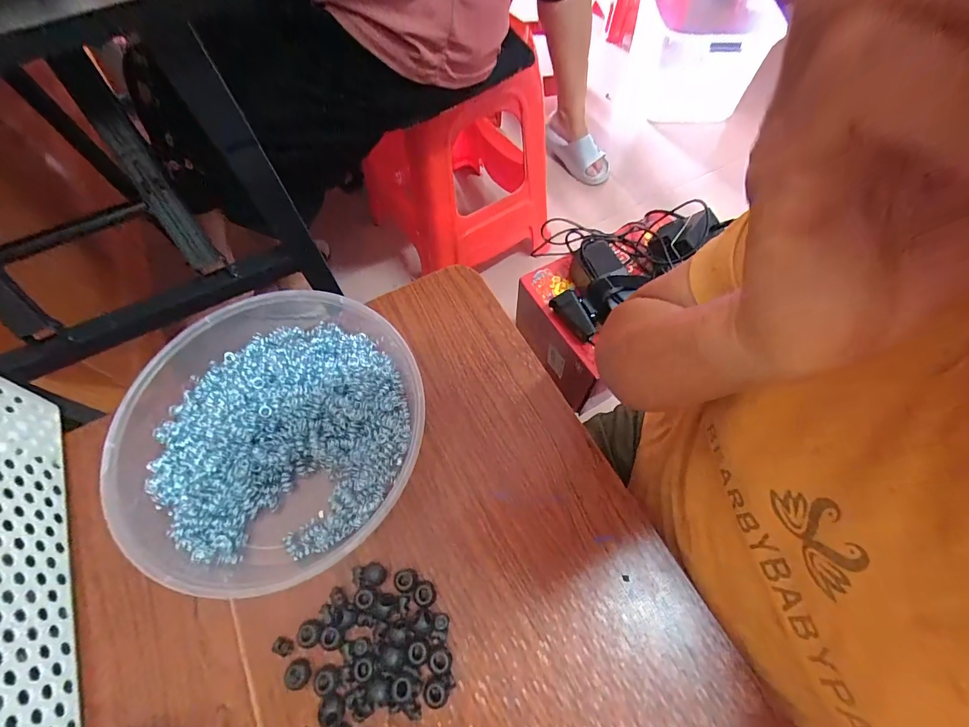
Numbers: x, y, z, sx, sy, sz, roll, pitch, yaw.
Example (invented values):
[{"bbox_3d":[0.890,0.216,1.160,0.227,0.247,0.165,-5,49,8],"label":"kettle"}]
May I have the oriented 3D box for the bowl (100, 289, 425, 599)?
[{"bbox_3d":[-0.159,0.048,0.317,0.217,0.046,0.216,-1,63,1],"label":"bowl"}]

